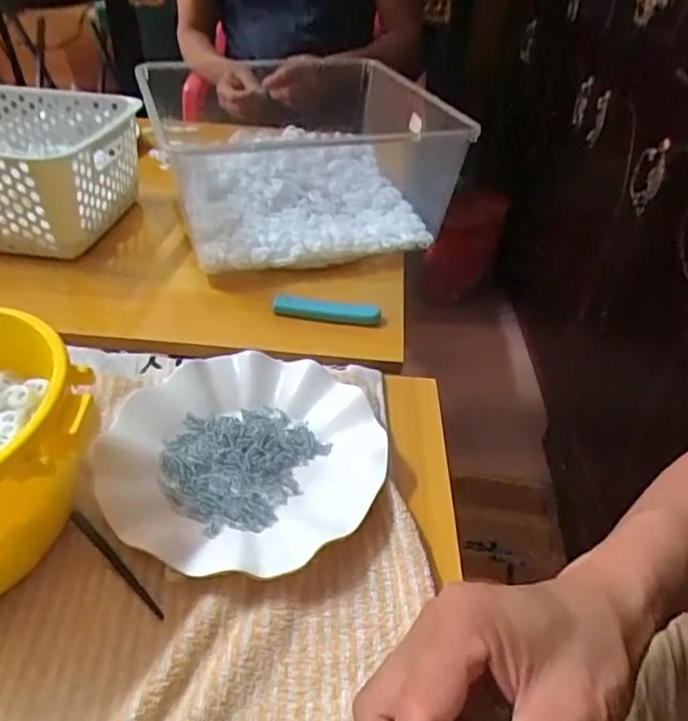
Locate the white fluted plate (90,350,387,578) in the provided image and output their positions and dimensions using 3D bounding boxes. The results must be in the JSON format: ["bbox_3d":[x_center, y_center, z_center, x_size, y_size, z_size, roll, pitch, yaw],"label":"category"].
[{"bbox_3d":[-0.064,0.063,0.399,0.176,0.024,0.177,2,38,-2],"label":"white fluted plate"}]

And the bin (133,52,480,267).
[{"bbox_3d":[-0.044,-0.222,0.674,0.328,0.137,0.281,-6,39,-13],"label":"bin"}]

